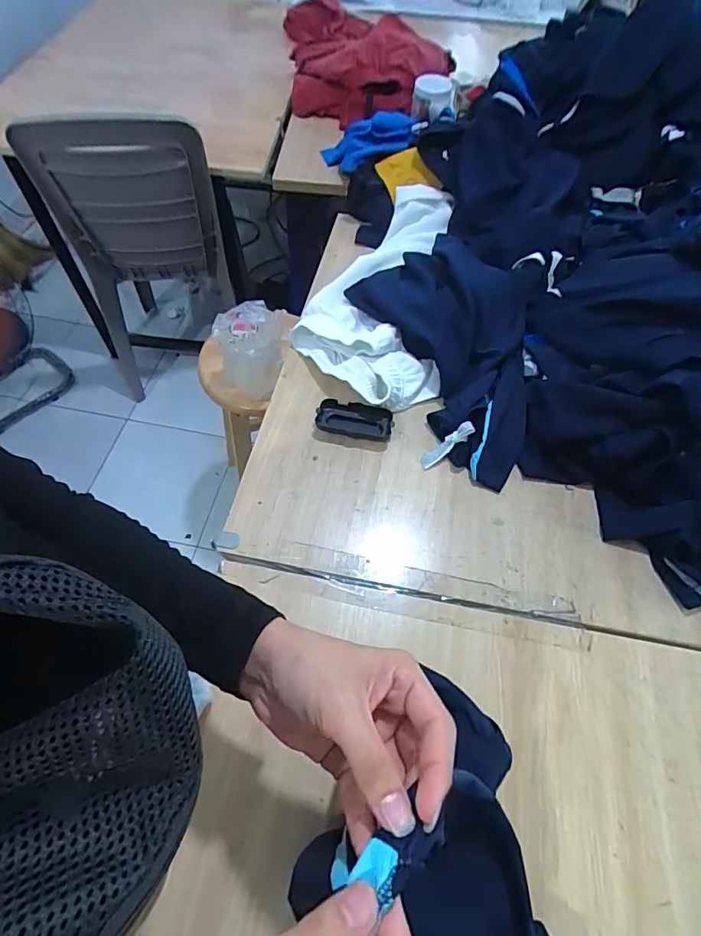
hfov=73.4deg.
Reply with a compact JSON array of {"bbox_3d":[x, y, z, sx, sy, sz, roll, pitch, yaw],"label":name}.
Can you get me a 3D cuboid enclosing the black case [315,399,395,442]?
[{"bbox_3d":[0.007,-0.071,0.710,0.112,0.025,0.051,13,58,5],"label":"black case"}]

